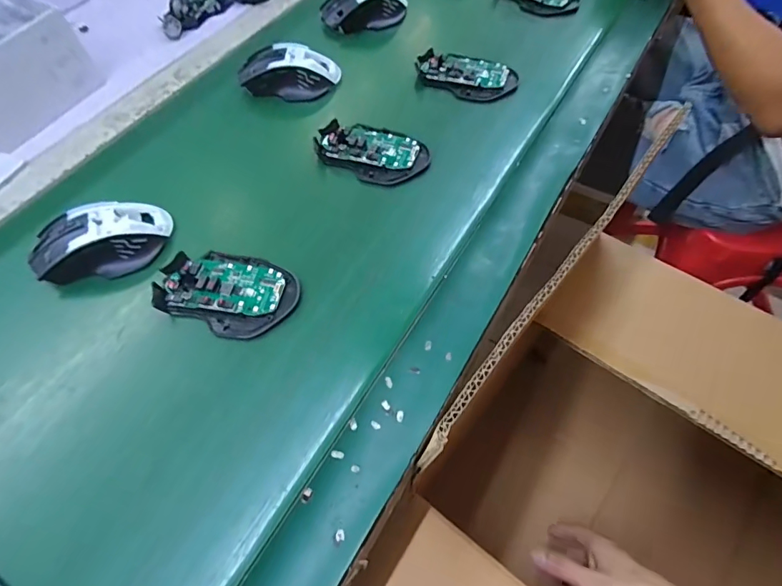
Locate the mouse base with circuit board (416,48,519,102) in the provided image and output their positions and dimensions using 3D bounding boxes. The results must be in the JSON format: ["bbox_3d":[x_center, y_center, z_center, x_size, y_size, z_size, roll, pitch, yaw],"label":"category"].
[{"bbox_3d":[0.087,-0.249,0.509,0.113,0.024,0.060,12,61,9],"label":"mouse base with circuit board"}]

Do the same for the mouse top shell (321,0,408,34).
[{"bbox_3d":[-0.035,-0.378,0.583,0.108,0.034,0.070,-12,58,-7],"label":"mouse top shell"}]

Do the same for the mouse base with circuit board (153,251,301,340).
[{"bbox_3d":[-0.134,-0.002,0.368,0.113,0.017,0.069,16,61,11],"label":"mouse base with circuit board"}]

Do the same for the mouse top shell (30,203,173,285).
[{"bbox_3d":[-0.257,-0.047,0.392,0.117,0.038,0.069,-24,61,-12],"label":"mouse top shell"}]

